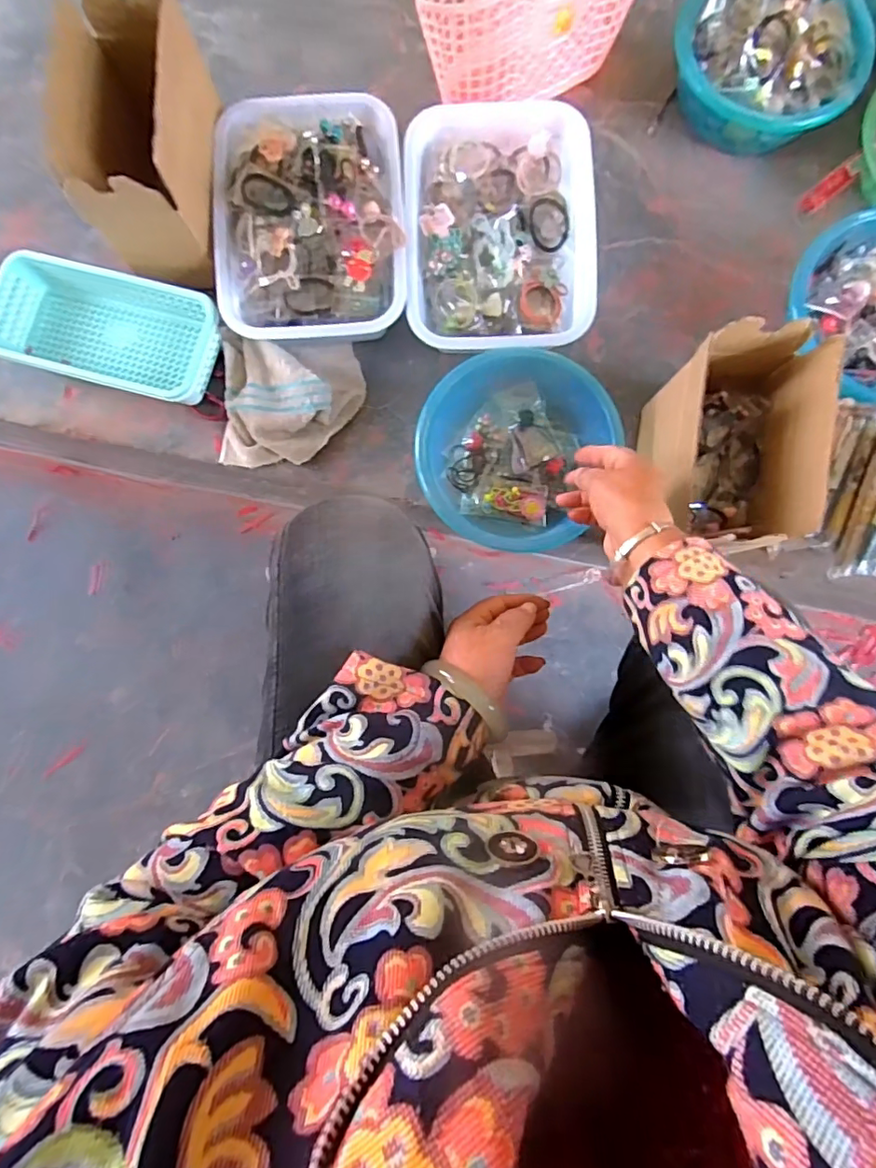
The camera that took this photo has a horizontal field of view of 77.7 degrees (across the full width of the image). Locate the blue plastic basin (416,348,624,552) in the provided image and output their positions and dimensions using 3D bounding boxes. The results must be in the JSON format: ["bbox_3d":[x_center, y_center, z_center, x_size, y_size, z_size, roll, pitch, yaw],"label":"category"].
[{"bbox_3d":[0.084,-0.154,0.630,0.202,0.075,0.212,0,86,-1],"label":"blue plastic basin"}]

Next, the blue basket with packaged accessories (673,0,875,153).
[{"bbox_3d":[0.395,-0.626,0.653,0.201,0.104,0.194,0,86,-1],"label":"blue basket with packaged accessories"}]

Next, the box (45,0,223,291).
[{"bbox_3d":[-0.311,-0.467,0.599,0.116,0.176,0.220,2,86,-1],"label":"box"}]

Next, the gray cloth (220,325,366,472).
[{"bbox_3d":[-0.178,-0.223,0.652,0.166,0.051,0.148,-1,86,-1],"label":"gray cloth"}]

